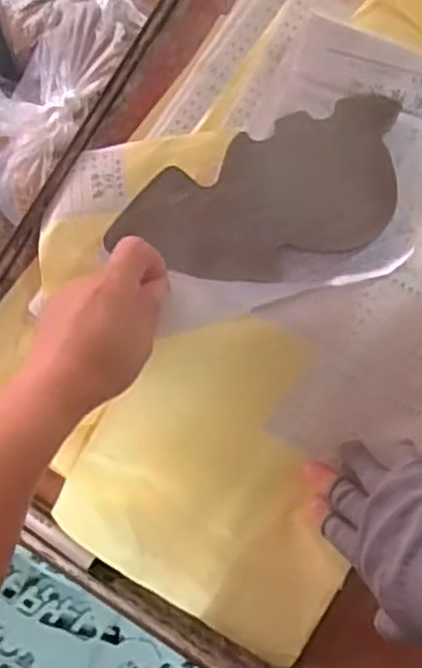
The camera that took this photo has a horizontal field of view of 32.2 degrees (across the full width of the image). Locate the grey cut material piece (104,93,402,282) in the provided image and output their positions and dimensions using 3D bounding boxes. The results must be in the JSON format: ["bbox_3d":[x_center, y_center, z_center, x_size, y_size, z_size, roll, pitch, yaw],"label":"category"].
[{"bbox_3d":[0.038,-0.087,0.492,0.195,0.010,0.093,-22,91,0],"label":"grey cut material piece"}]

